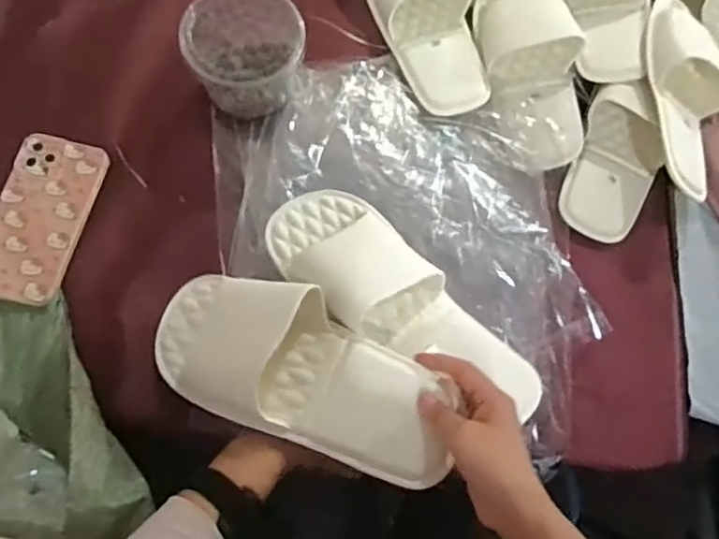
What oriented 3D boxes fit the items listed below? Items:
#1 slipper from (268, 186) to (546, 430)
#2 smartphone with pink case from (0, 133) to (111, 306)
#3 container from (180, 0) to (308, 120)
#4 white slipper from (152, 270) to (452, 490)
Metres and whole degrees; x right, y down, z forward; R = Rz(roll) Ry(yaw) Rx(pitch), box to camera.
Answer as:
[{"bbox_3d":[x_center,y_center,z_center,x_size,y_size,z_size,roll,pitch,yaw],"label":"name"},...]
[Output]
[{"bbox_3d":[0.040,0.025,0.560,0.272,0.050,0.105,36,74,5],"label":"slipper"},{"bbox_3d":[-0.300,-0.049,0.605,0.081,0.007,0.165,15,69,-5],"label":"smartphone with pink case"},{"bbox_3d":[-0.114,-0.218,0.643,0.116,0.092,0.100,-17,73,-9],"label":"container"},{"bbox_3d":[-0.051,0.076,0.515,0.263,0.059,0.115,25,72,16],"label":"white slipper"}]

